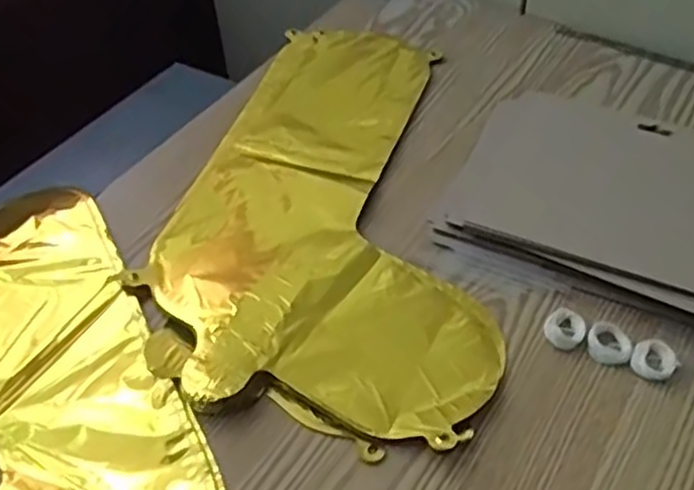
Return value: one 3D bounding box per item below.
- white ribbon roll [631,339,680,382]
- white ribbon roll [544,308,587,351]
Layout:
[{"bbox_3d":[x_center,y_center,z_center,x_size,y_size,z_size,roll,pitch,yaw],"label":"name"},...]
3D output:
[{"bbox_3d":[0.180,0.067,0.423,0.026,0.005,0.024,-1,45,1],"label":"white ribbon roll"},{"bbox_3d":[0.132,0.051,0.440,0.024,0.006,0.026,-1,45,1],"label":"white ribbon roll"}]

